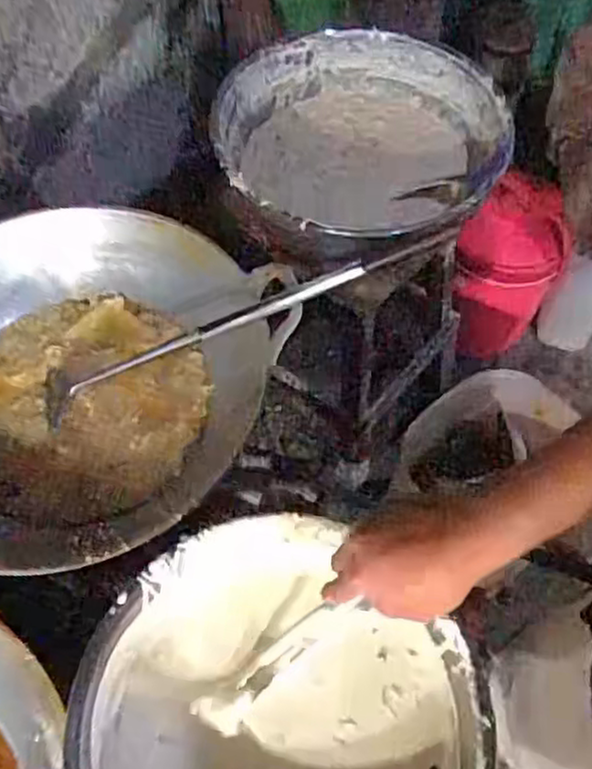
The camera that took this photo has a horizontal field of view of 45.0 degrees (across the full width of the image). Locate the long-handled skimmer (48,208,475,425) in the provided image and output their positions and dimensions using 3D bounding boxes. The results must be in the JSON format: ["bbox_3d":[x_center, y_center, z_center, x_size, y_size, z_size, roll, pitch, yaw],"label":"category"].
[{"bbox_3d":[-0.077,-0.073,0.905,0.590,0.050,0.080,-20,58,21],"label":"long-handled skimmer"}]

